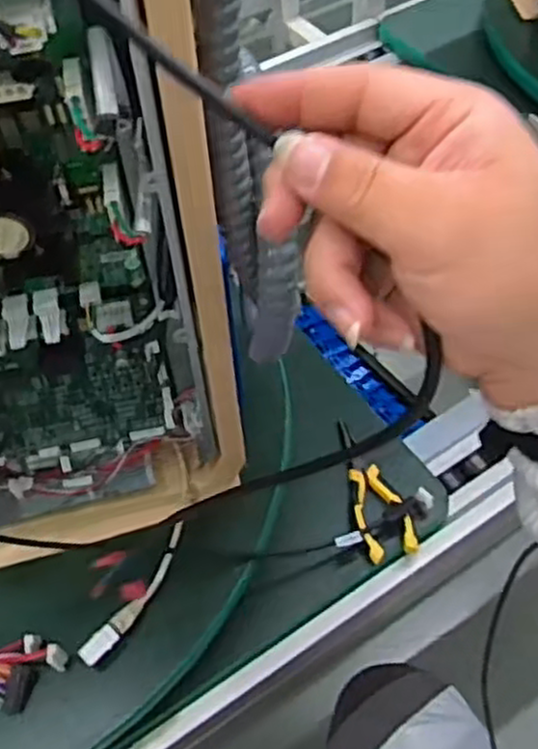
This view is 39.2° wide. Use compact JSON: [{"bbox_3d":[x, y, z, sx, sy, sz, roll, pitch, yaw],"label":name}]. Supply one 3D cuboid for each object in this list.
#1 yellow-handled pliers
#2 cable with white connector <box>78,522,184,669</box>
[{"bbox_3d":[0.096,0.110,0.752,0.050,0.023,0.155,-17,55,-9],"label":"yellow-handled pliers"},{"bbox_3d":[-0.109,0.183,0.639,0.022,0.019,0.137,26,60,20],"label":"cable with white connector"}]

